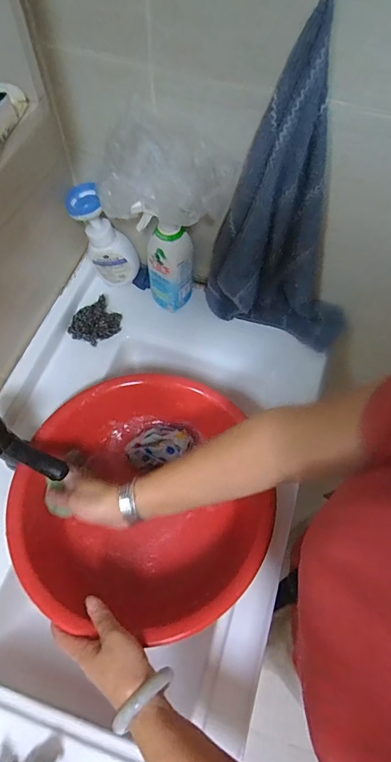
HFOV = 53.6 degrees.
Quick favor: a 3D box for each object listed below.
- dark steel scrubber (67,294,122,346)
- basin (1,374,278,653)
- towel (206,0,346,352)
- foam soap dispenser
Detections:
[{"bbox_3d":[-0.176,-0.106,0.673,0.093,0.056,0.063,-18,65,-11],"label":"dark steel scrubber"},{"bbox_3d":[-0.089,0.186,0.581,0.371,0.115,0.356,1,63,-2],"label":"basin"},{"bbox_3d":[0.151,-0.201,0.537,0.241,0.412,0.067,15,63,5],"label":"towel"},{"bbox_3d":[-0.155,-0.238,0.655,0.069,0.179,0.066,21,62,35],"label":"foam soap dispenser"}]

